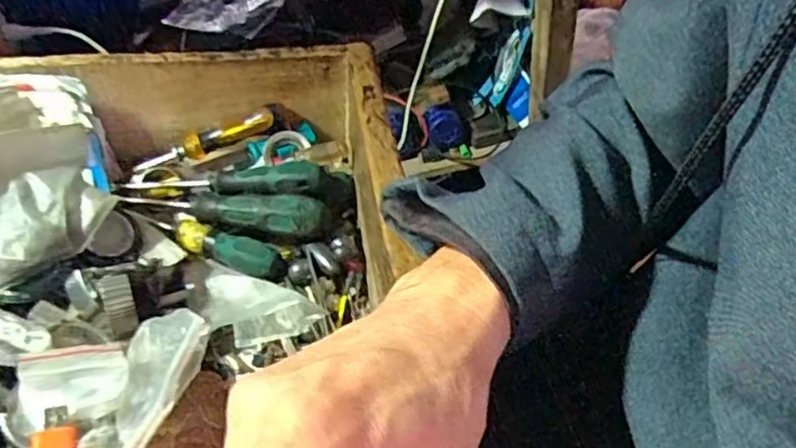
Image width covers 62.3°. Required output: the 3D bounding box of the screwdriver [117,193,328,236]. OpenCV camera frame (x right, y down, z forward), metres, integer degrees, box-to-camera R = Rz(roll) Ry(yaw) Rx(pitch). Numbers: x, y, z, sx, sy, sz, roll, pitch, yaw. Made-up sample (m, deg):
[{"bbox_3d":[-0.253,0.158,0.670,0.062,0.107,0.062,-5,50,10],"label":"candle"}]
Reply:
[{"bbox_3d":[-0.123,-0.012,0.463,0.145,0.024,0.026,5,45,11],"label":"screwdriver"}]

